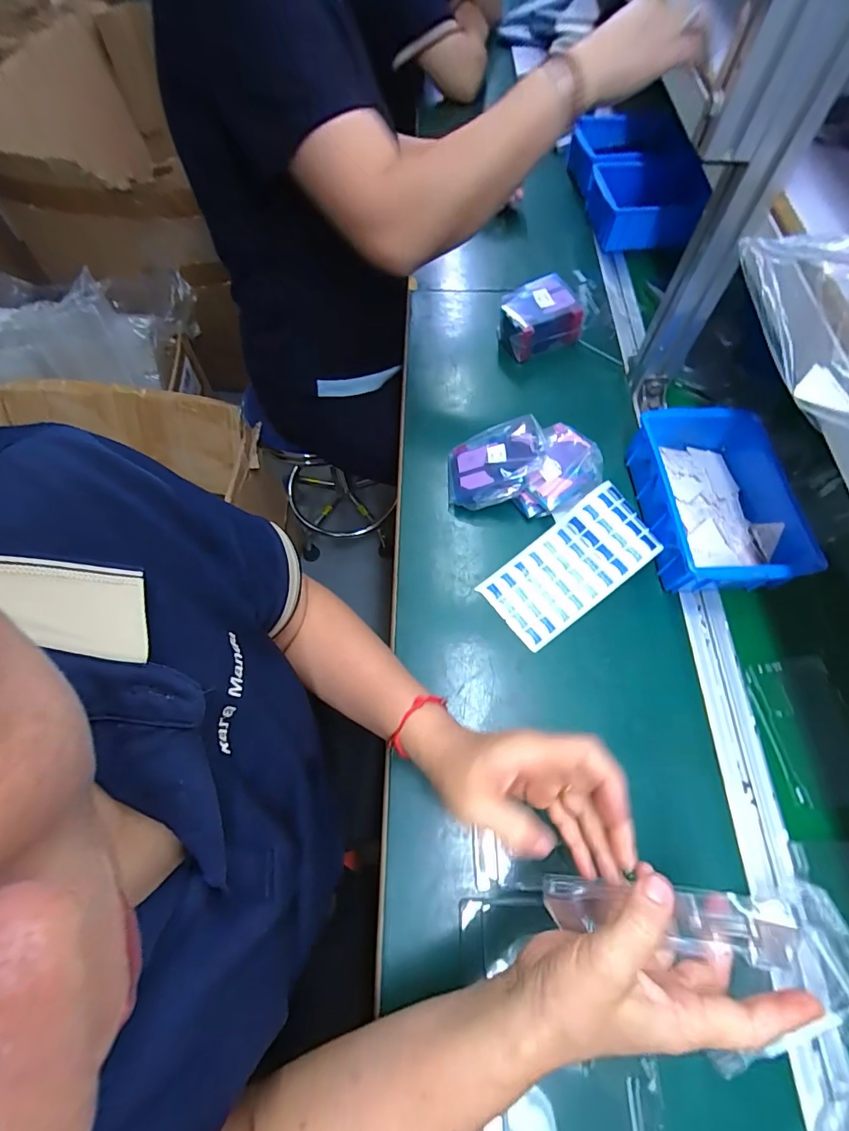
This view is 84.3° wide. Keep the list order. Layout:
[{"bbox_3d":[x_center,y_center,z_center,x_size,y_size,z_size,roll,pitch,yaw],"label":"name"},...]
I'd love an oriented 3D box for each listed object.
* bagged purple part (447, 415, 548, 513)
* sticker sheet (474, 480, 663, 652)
[{"bbox_3d":[0.082,-0.116,0.540,0.106,0.058,0.100,2,64,0],"label":"bagged purple part"},{"bbox_3d":[0.152,0.001,0.486,0.175,0.012,0.087,-39,73,2],"label":"sticker sheet"}]

